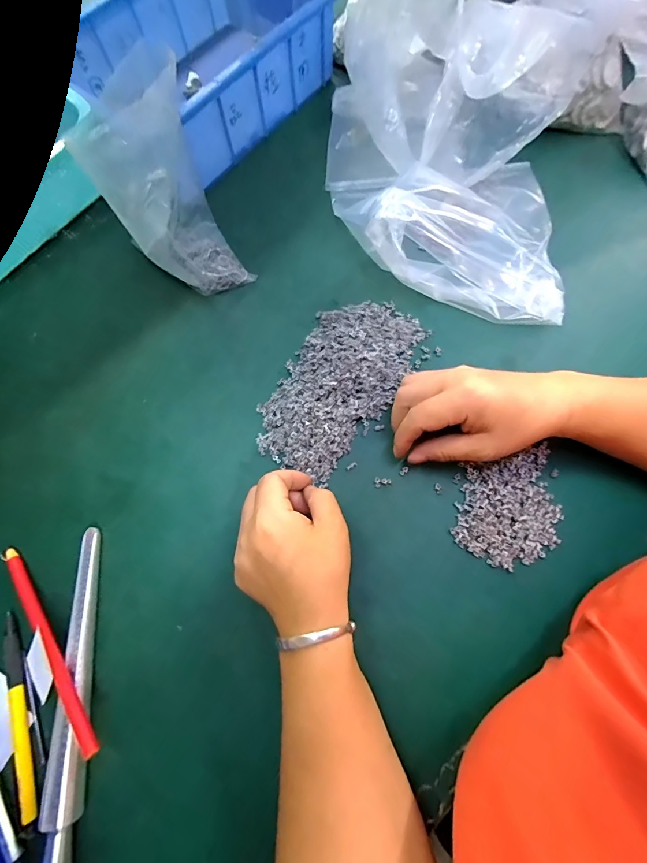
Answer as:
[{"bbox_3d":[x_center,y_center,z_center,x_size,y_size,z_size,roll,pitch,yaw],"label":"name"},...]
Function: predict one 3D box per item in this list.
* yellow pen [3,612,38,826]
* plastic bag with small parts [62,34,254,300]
[{"bbox_3d":[-0.217,0.198,0.260,0.013,0.008,0.128,-21,73,-4],"label":"yellow pen"},{"bbox_3d":[-0.141,-0.217,0.332,0.099,0.135,0.131,-26,73,-6],"label":"plastic bag with small parts"}]

